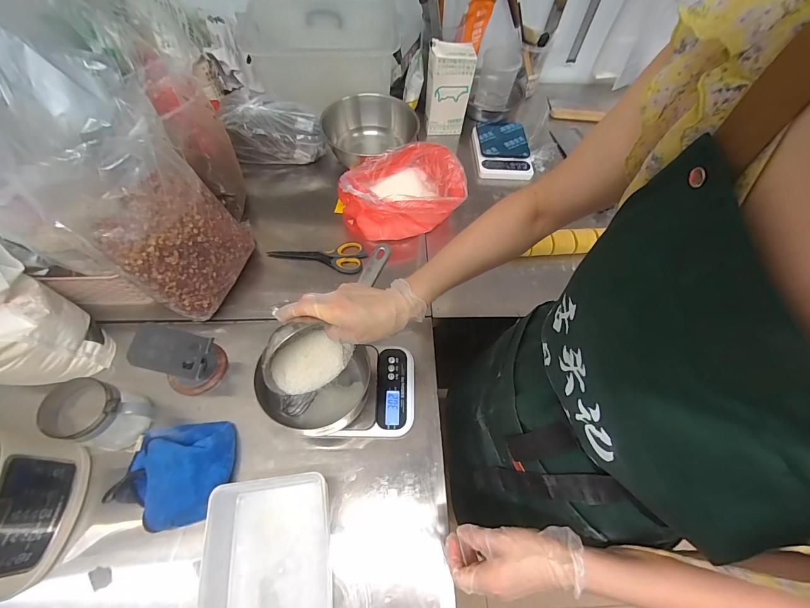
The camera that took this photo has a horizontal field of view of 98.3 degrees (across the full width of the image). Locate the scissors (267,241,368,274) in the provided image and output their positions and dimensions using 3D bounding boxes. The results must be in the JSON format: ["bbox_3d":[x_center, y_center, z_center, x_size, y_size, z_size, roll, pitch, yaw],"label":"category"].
[{"bbox_3d":[-0.181,-0.108,0.725,0.194,0.007,0.075,9,62,2],"label":"scissors"}]

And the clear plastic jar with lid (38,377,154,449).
[{"bbox_3d":[-0.420,0.162,0.502,0.102,0.091,0.079,14,62,4],"label":"clear plastic jar with lid"}]

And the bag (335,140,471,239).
[{"bbox_3d":[-0.010,-0.237,0.744,0.256,0.111,0.153,-10,63,-8],"label":"bag"}]

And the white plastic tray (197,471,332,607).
[{"bbox_3d":[-0.178,0.342,0.444,0.155,0.075,0.221,-8,62,-7],"label":"white plastic tray"}]

